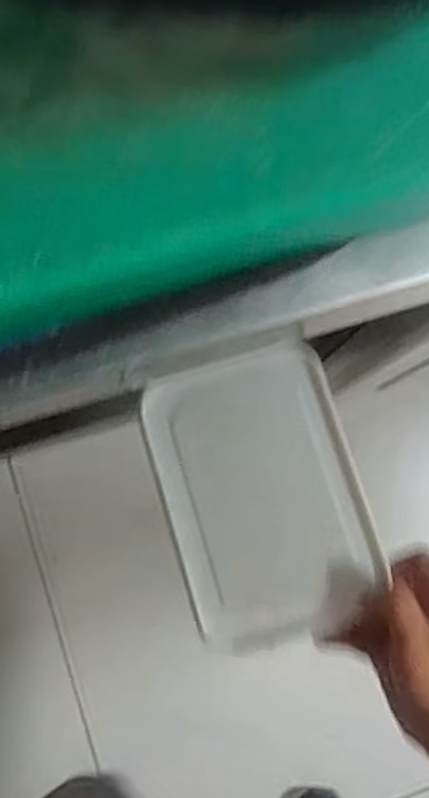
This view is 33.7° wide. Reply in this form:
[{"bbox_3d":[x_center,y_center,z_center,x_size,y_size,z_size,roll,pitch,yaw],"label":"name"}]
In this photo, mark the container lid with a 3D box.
[{"bbox_3d":[0.038,0.069,0.531,0.145,0.027,0.204,-15,85,-8],"label":"container lid"}]

